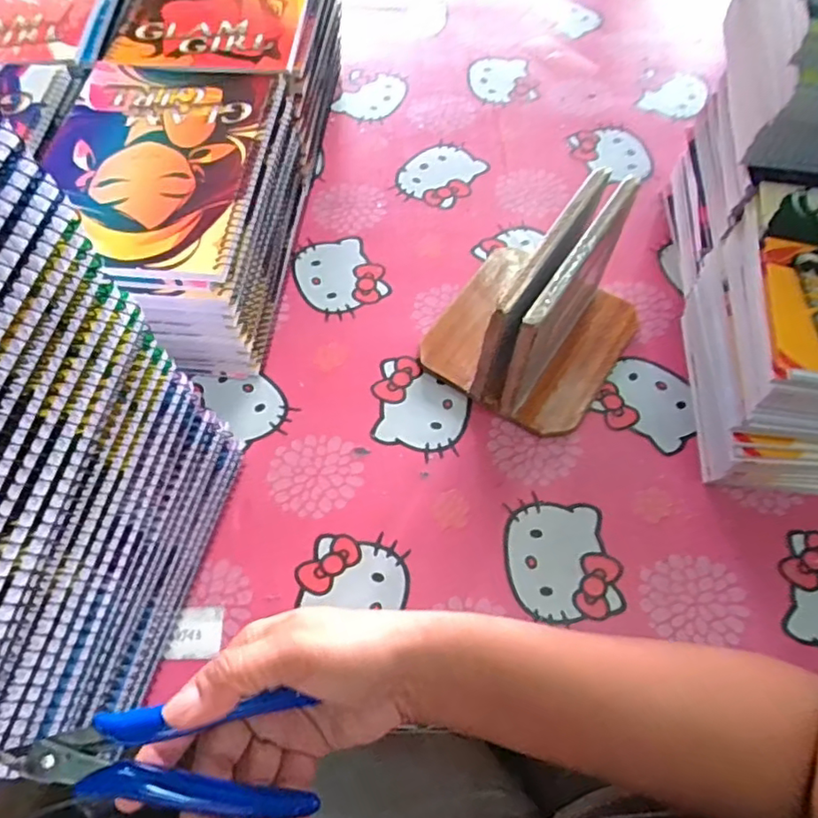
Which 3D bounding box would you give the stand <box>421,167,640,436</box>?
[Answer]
[{"bbox_3d":[0.096,-0.084,0.434,0.136,0.119,0.150,29,66,15],"label":"stand"}]

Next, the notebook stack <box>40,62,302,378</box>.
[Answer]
[{"bbox_3d":[-0.176,-0.145,0.473,0.150,0.124,0.212,5,62,3],"label":"notebook stack"}]

